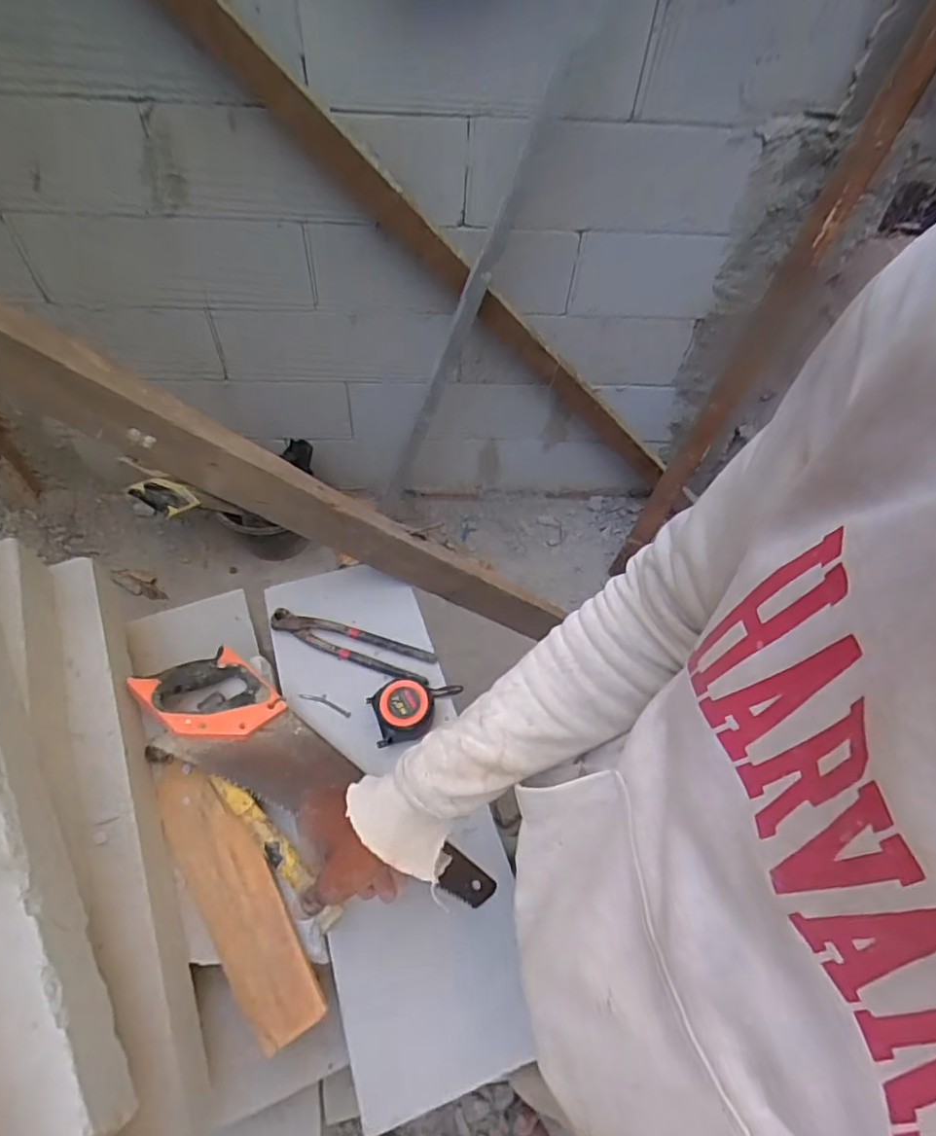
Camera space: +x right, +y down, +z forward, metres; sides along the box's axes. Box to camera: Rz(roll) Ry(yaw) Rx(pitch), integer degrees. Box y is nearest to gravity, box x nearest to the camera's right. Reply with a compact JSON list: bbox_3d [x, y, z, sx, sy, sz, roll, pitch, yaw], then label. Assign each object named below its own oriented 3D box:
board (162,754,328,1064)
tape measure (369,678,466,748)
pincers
[{"bbox_3d":[-0.236,0.315,0.590,0.080,0.020,0.288,-40,60,-6],"label":"board"},{"bbox_3d":[-0.060,0.170,0.716,0.115,0.042,0.075,-8,55,-10],"label":"tape measure"},{"bbox_3d":[-0.152,0.101,0.771,0.215,0.019,0.048,15,54,7],"label":"pincers"}]

